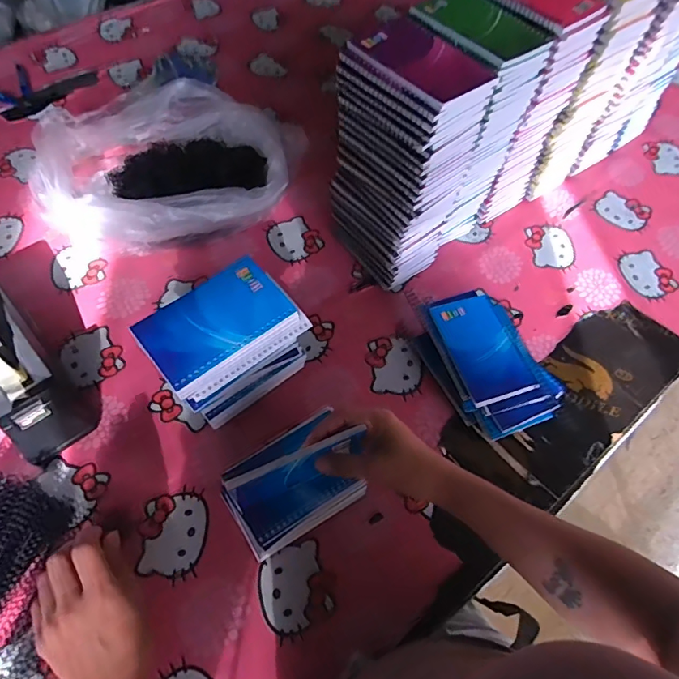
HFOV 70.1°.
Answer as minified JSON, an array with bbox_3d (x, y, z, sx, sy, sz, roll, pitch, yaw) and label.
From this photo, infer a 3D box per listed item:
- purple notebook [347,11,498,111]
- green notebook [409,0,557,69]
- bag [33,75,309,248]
[{"bbox_3d":[0.078,-0.274,0.477,0.096,0.019,0.134,-34,66,-20],"label":"purple notebook"},{"bbox_3d":[0.144,-0.326,0.503,0.092,0.017,0.124,-38,67,-21],"label":"green notebook"},{"bbox_3d":[-0.243,-0.257,0.714,0.341,0.105,0.285,4,59,1],"label":"bag"}]

